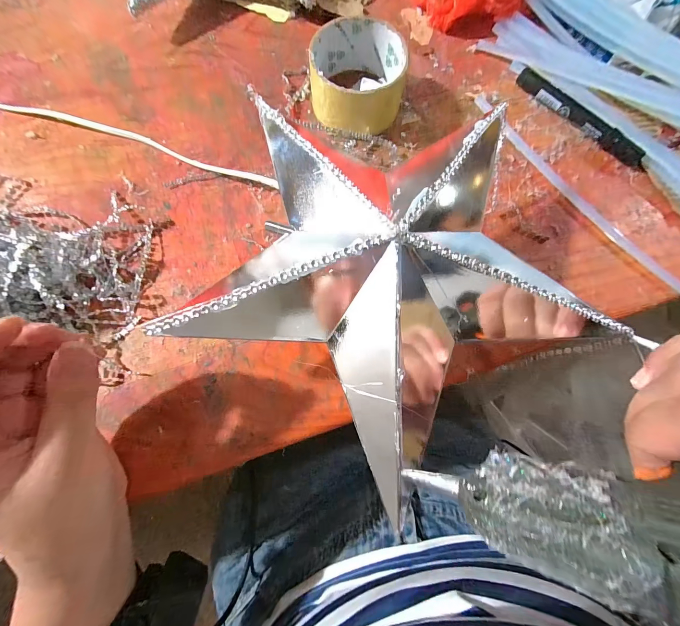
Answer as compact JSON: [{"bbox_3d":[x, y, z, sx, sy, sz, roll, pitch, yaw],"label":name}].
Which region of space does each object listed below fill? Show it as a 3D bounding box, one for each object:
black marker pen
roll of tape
[{"bbox_3d":[0.220,-0.182,0.290,0.012,0.015,0.132,-43,81,-11],"label":"black marker pen"},{"bbox_3d":[0.016,-0.203,0.276,0.080,0.045,0.085,0,76,-1],"label":"roll of tape"}]

